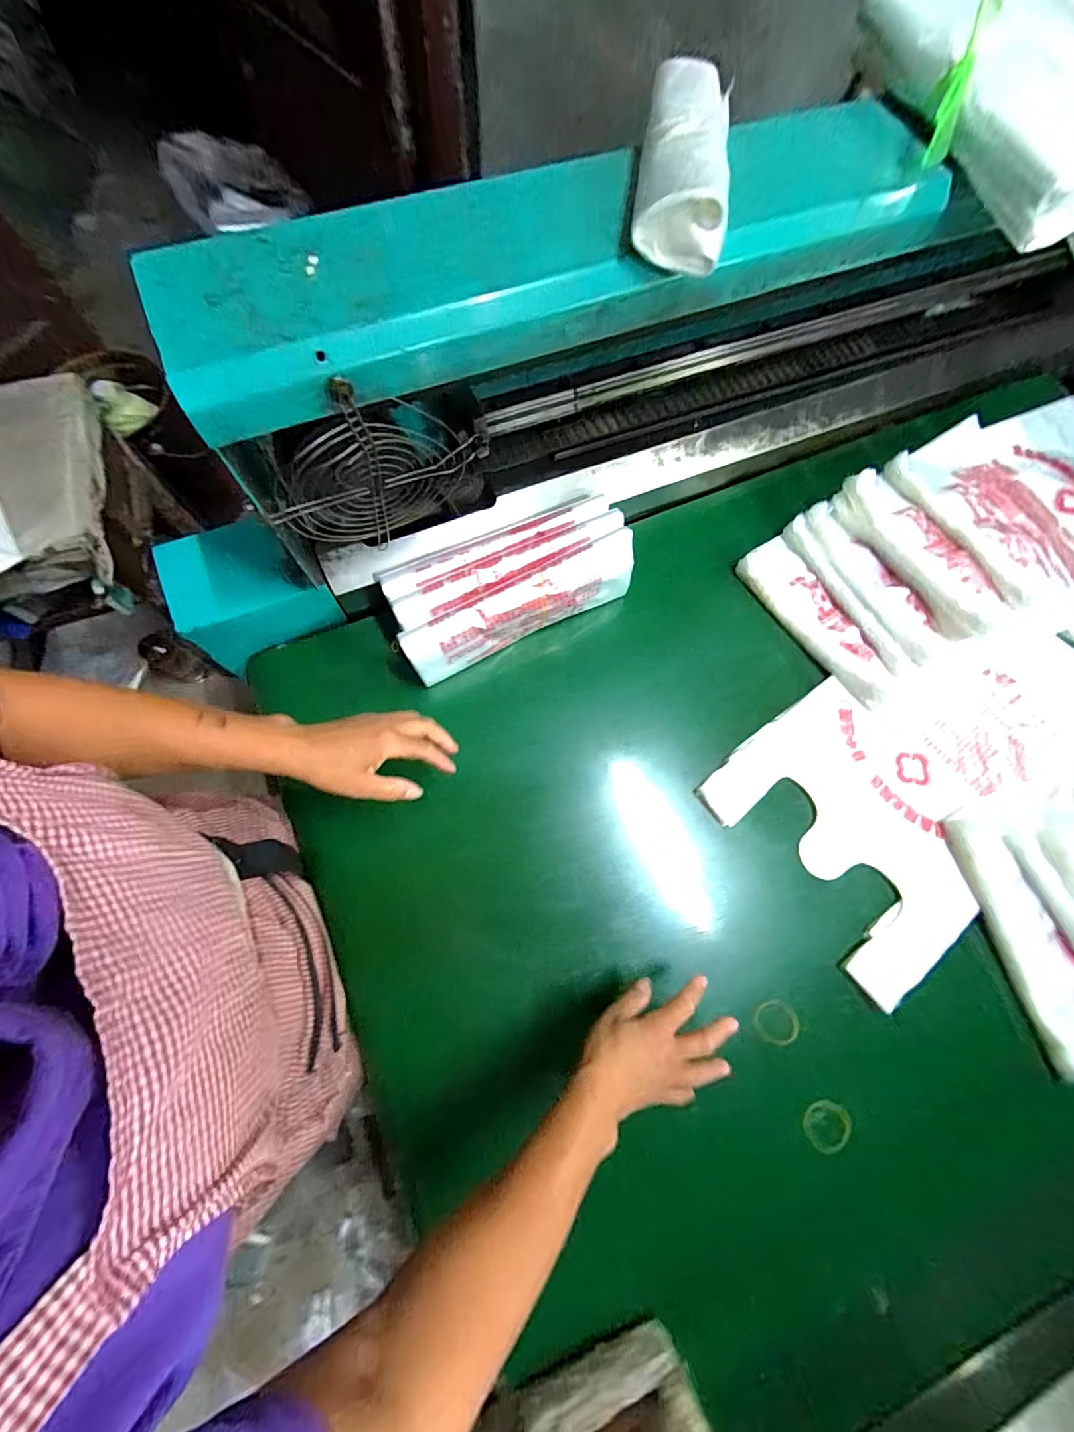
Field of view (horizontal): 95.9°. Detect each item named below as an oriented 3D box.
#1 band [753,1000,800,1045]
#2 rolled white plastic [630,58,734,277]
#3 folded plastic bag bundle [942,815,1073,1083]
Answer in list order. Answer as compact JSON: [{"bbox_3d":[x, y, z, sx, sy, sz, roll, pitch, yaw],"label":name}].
[{"bbox_3d":[0.259,0.331,0.523,0.050,0.005,0.042,-10,67,-11],"label":"band"},{"bbox_3d":[0.115,-0.434,0.378,0.067,0.047,0.187,8,71,0],"label":"rolled white plastic"},{"bbox_3d":[0.552,0.243,0.532,0.089,0.024,0.269,-12,74,-4],"label":"folded plastic bag bundle"}]

